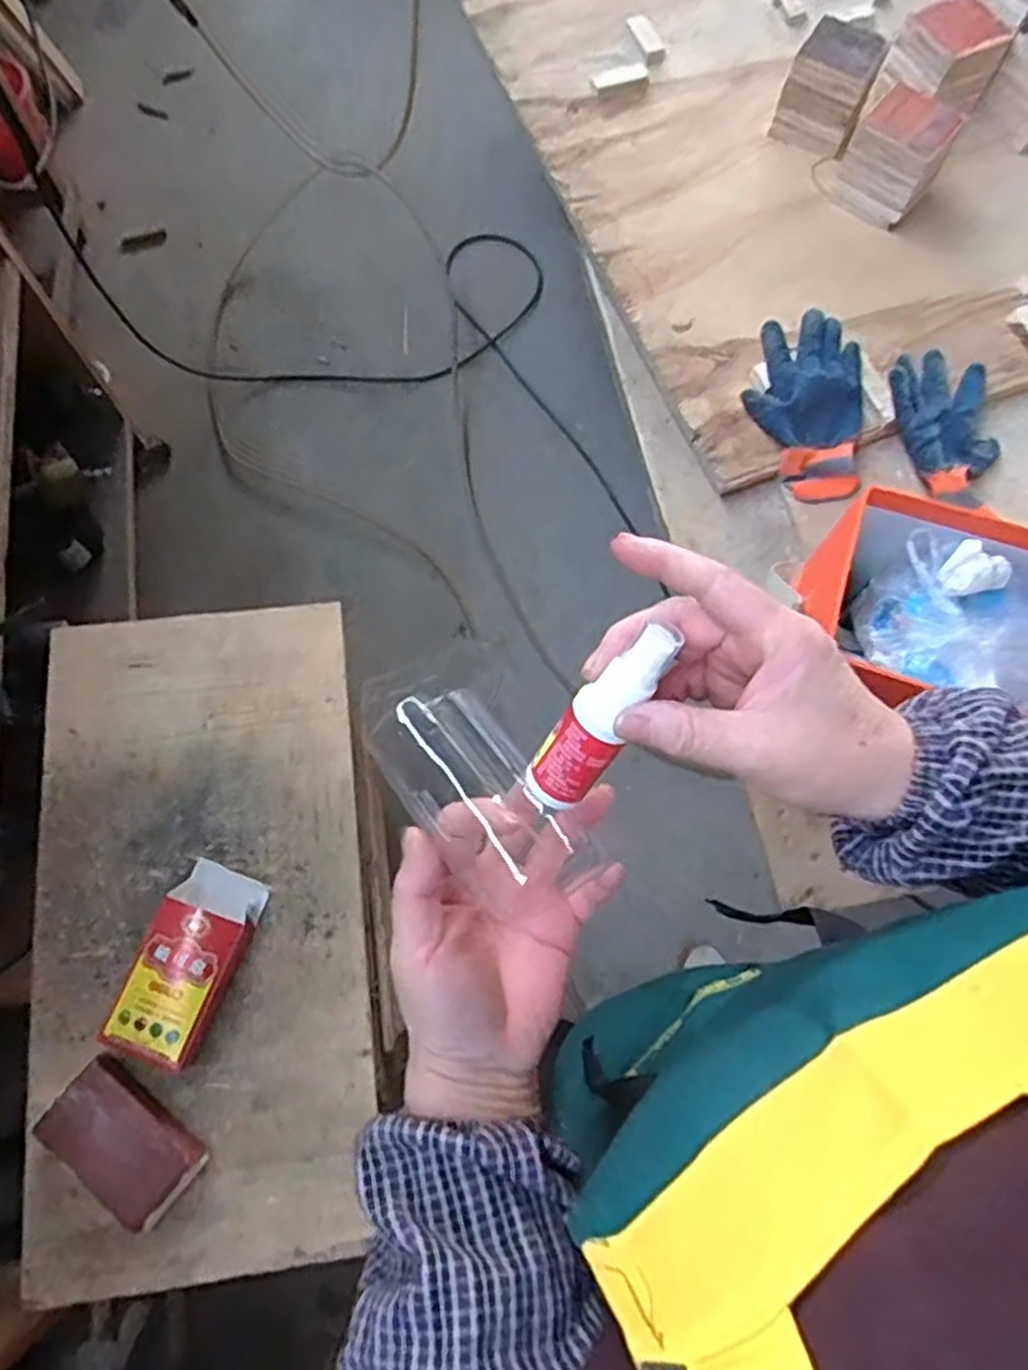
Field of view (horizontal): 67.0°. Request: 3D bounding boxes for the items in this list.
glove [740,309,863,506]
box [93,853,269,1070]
[{"bbox_3d":[0.292,-0.276,0.774,0.121,0.052,0.181,9,72,2],"label":"glove"},{"bbox_3d":[-0.286,0.243,0.683,0.074,0.041,0.162,18,73,5],"label":"box"}]

